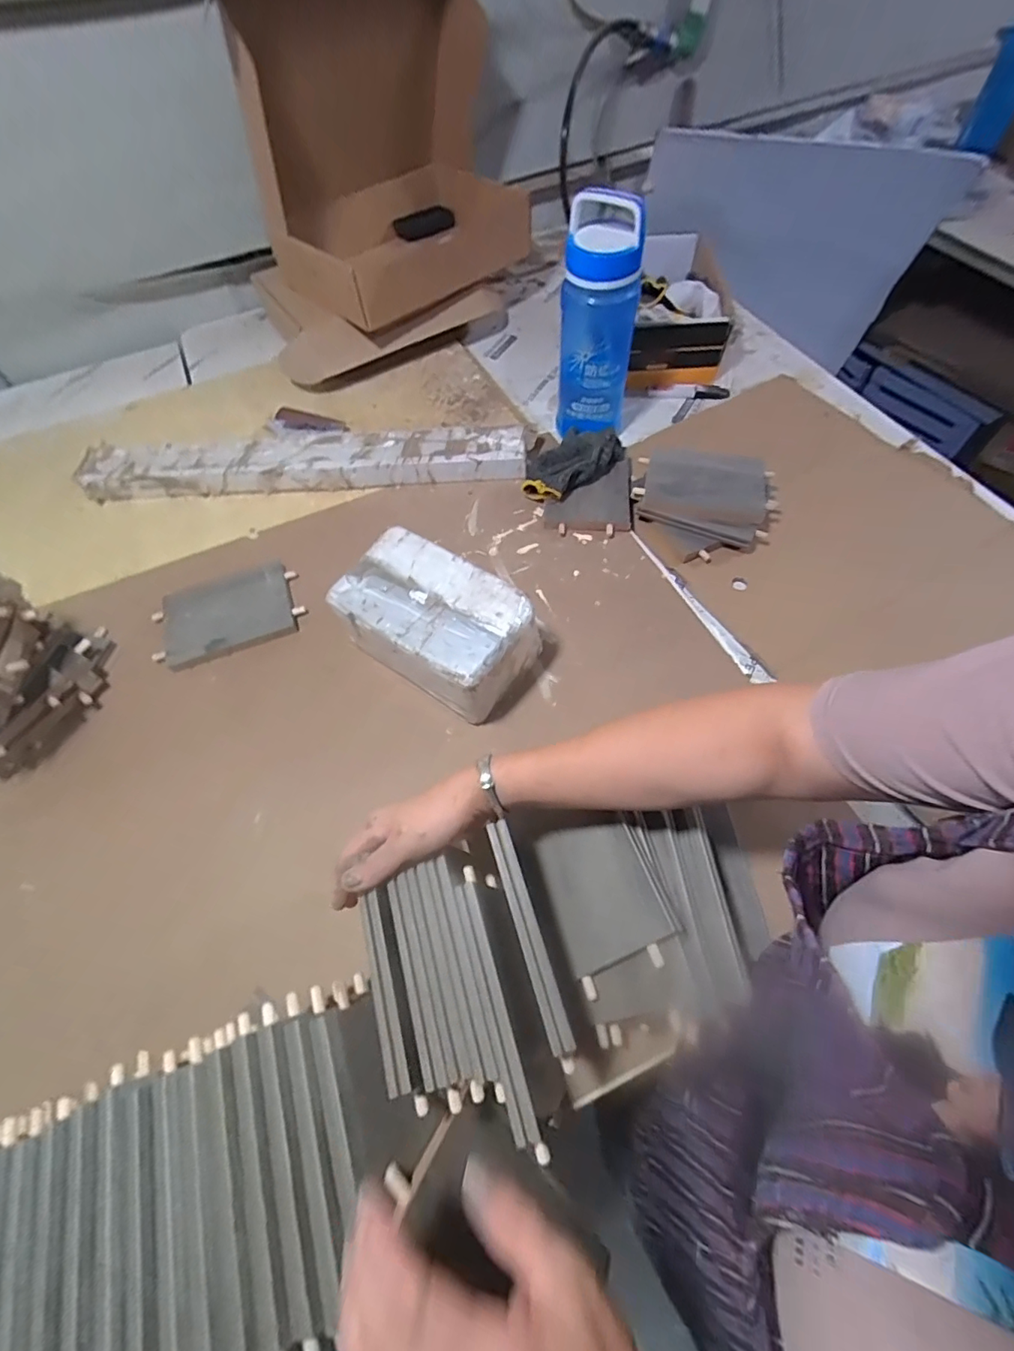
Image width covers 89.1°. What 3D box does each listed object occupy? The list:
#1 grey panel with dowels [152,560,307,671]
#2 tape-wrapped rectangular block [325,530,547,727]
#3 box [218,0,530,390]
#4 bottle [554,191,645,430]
[{"bbox_3d":[-0.348,-0.076,0.641,0.173,0.017,0.116,-21,67,-10],"label":"grey panel with dowels"},{"bbox_3d":[-0.077,-0.048,0.569,0.206,0.109,0.133,33,68,19],"label":"tape-wrapped rectangular block"},{"bbox_3d":[-0.193,-0.841,0.843,0.434,0.419,0.581,-2,62,3],"label":"box"},{"bbox_3d":[0.121,-0.468,0.705,0.100,0.273,0.085,3,62,5],"label":"bottle"}]

